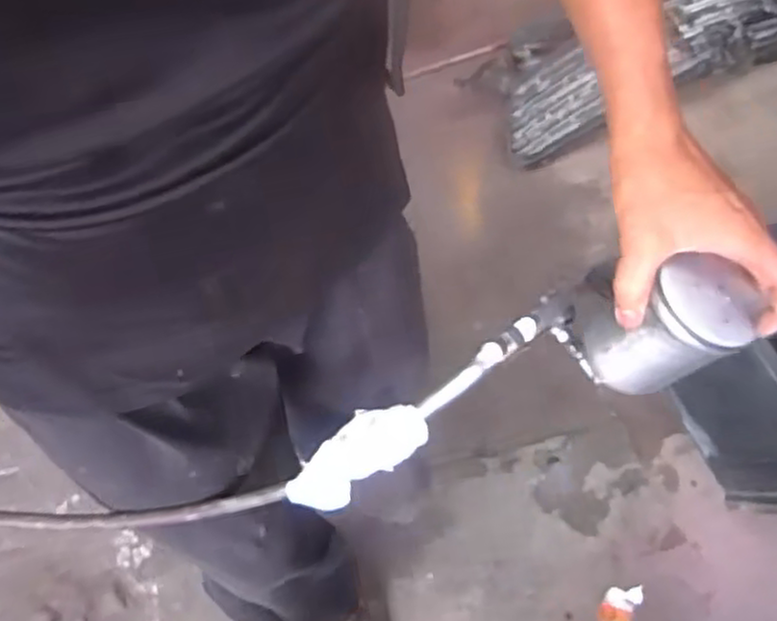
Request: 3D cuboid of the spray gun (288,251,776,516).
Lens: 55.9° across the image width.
[{"bbox_3d":[0.084,0.057,0.553,0.356,0.108,0.089,-25,66,14],"label":"spray gun"}]

